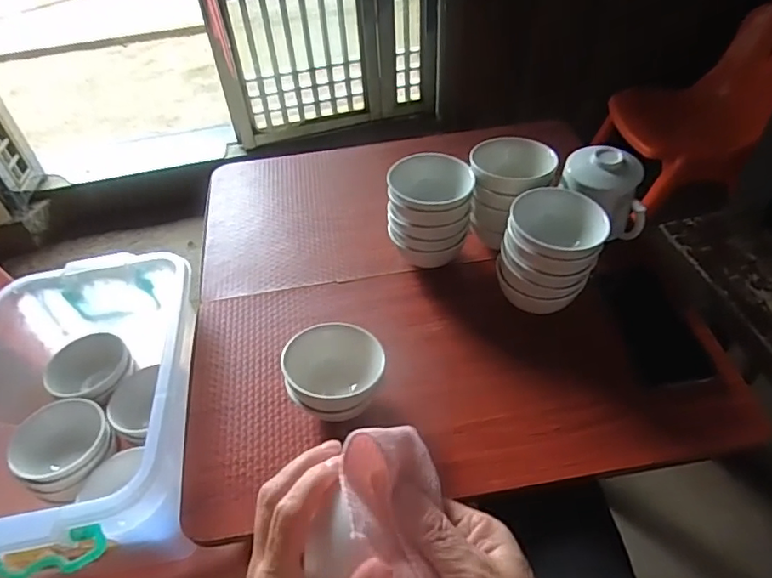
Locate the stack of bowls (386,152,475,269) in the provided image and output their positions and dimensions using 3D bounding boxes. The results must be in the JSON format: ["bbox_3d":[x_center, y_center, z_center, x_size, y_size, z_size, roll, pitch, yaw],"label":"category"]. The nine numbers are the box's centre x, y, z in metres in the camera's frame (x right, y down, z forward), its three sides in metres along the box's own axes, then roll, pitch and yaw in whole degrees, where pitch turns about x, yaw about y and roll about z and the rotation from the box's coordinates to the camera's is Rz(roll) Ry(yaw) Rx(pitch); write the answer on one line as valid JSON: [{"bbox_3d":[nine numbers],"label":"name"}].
[{"bbox_3d":[0.053,-0.096,0.671,0.101,0.106,0.104,-2,47,2],"label":"stack of bowls"}]

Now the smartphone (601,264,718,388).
[{"bbox_3d":[0.307,0.039,0.626,0.074,0.014,0.150,-14,58,5],"label":"smartphone"}]

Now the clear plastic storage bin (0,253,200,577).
[{"bbox_3d":[-0.331,0.127,0.604,0.235,0.134,0.344,-7,47,-2],"label":"clear plastic storage bin"}]

